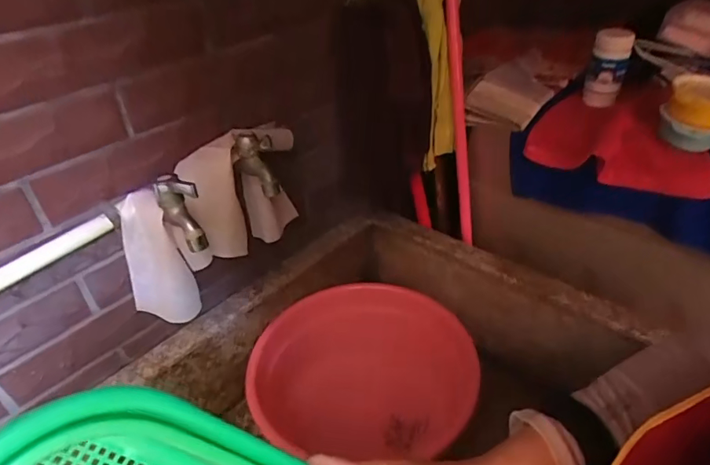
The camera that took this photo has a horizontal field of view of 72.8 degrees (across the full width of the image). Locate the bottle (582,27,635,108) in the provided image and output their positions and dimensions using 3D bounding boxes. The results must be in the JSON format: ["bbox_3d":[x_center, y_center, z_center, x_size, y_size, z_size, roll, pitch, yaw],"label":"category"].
[{"bbox_3d":[0.414,-0.272,0.790,0.058,0.115,0.045,16,40,26],"label":"bottle"}]

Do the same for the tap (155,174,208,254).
[{"bbox_3d":[-0.181,-0.020,0.509,0.032,0.086,0.044,-27,16,-28],"label":"tap"}]

